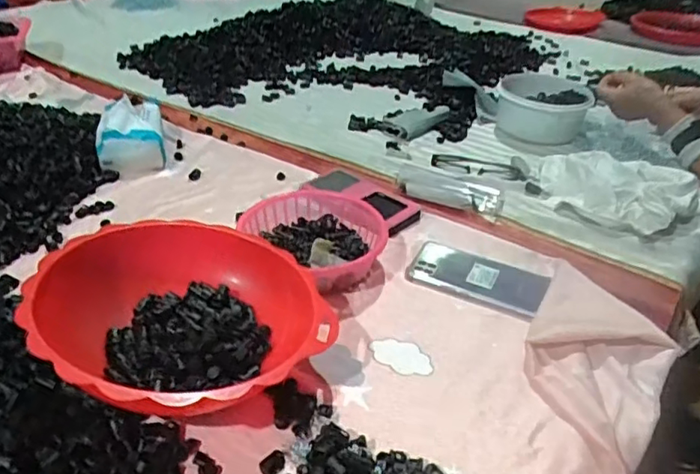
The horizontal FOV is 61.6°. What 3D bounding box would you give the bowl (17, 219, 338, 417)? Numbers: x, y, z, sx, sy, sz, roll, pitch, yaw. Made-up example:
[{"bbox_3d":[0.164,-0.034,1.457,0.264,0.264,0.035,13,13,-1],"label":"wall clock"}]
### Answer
[{"bbox_3d":[-0.147,0.074,0.529,0.235,0.099,0.238,-10,34,-18],"label":"bowl"}]

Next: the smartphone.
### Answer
[{"bbox_3d":[0.145,0.043,0.675,0.152,0.010,0.080,16,35,21],"label":"smartphone"}]

